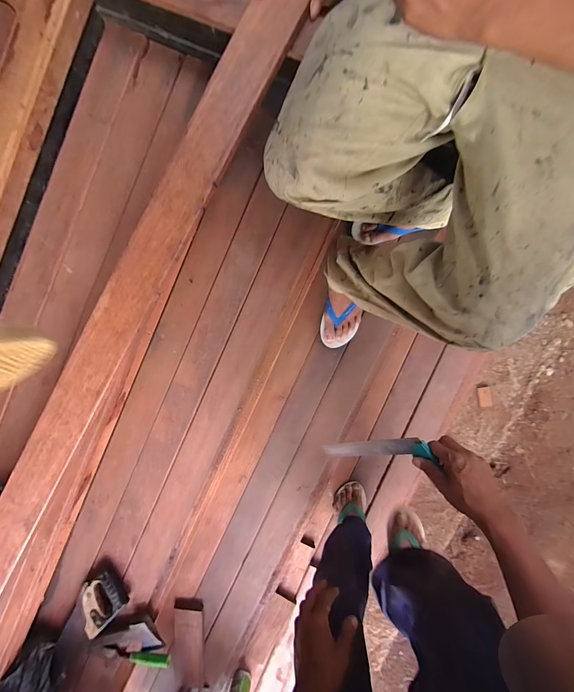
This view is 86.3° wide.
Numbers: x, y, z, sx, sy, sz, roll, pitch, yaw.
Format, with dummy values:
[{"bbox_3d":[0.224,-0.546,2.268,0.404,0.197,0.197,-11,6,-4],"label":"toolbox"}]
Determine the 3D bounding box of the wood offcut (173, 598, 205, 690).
[{"bbox_3d":[-0.298,0.901,0.924,0.094,0.031,0.255,0,93,6],"label":"wood offcut"}]

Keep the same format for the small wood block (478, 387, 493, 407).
[{"bbox_3d":[0.683,0.176,1.055,0.039,0.012,0.068,-11,92,6],"label":"small wood block"}]

